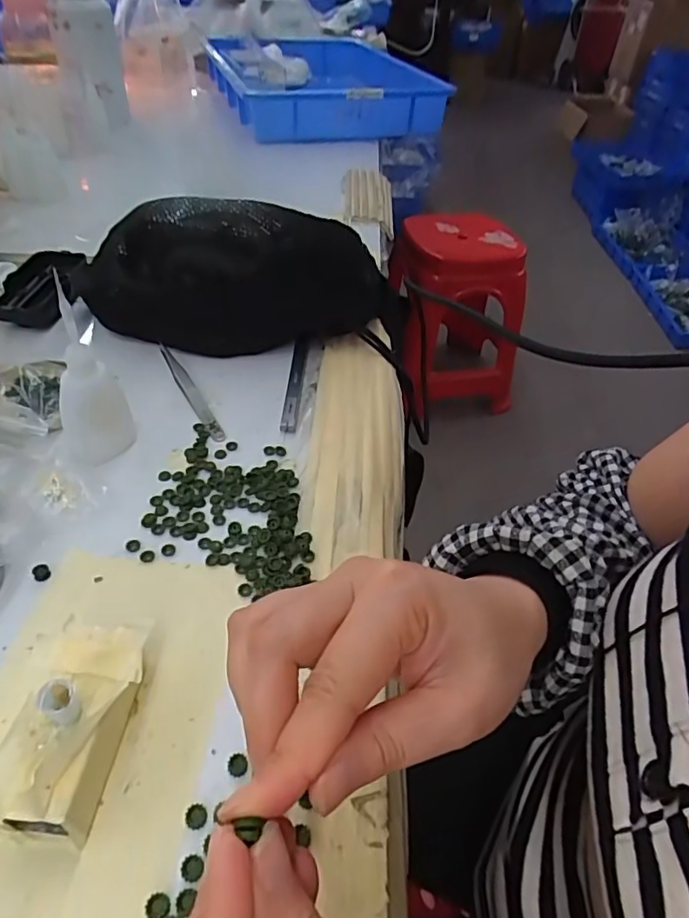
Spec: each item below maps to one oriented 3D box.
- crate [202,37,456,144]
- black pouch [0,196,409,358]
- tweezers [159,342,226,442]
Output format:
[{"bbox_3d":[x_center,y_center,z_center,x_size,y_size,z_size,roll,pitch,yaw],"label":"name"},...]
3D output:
[{"bbox_3d":[-0.062,-0.748,1.114,0.363,0.080,0.549,-9,46,-16],"label":"crate"},{"bbox_3d":[-0.111,-0.157,0.480,0.335,0.104,0.096,-9,46,-16],"label":"black pouch"},{"bbox_3d":[-0.124,-0.058,0.448,0.011,0.006,0.132,-20,50,-25],"label":"tweezers"}]

